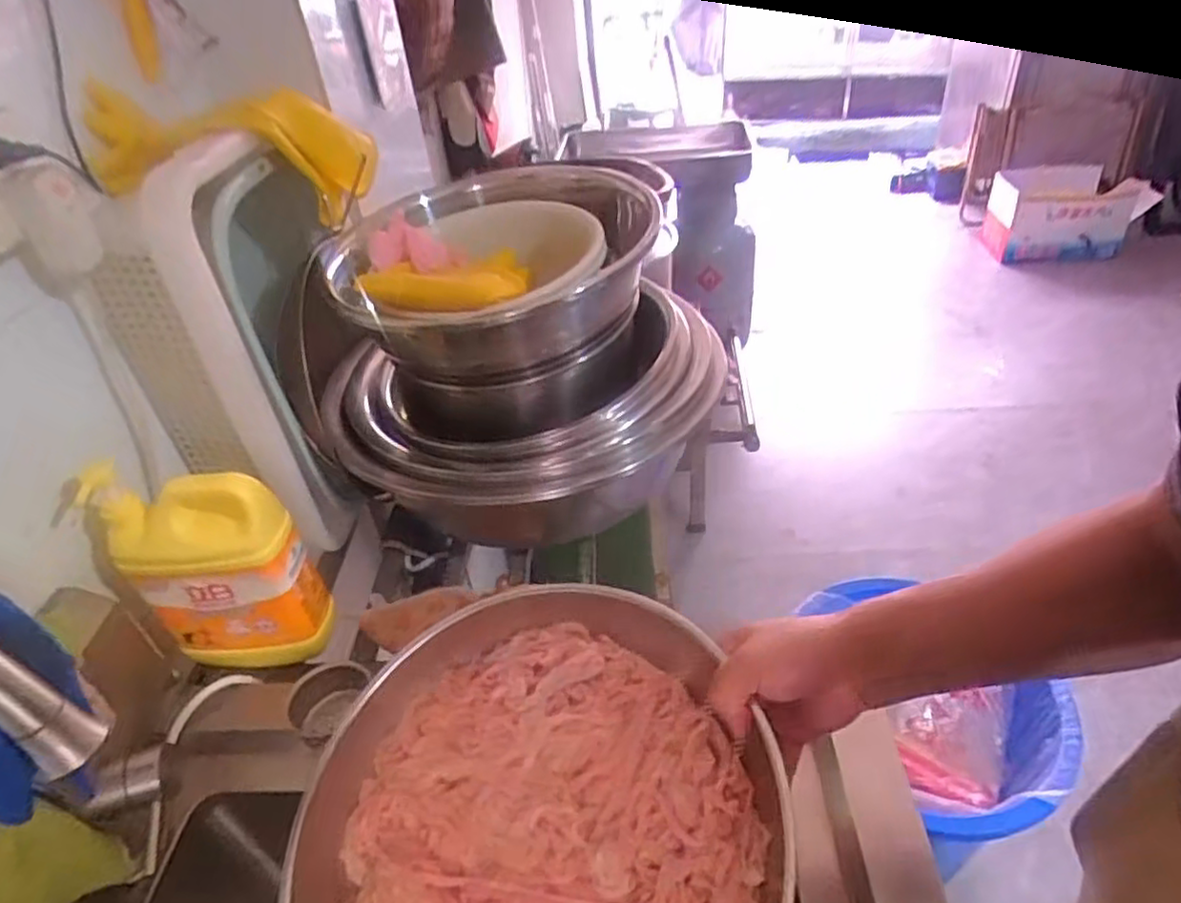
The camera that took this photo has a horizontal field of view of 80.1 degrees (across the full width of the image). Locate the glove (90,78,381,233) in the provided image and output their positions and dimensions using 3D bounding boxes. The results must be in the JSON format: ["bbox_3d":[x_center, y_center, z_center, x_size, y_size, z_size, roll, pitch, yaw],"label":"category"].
[{"bbox_3d":[-0.359,-0.308,0.730,0.269,0.129,0.077,-7,35,-27],"label":"glove"}]

